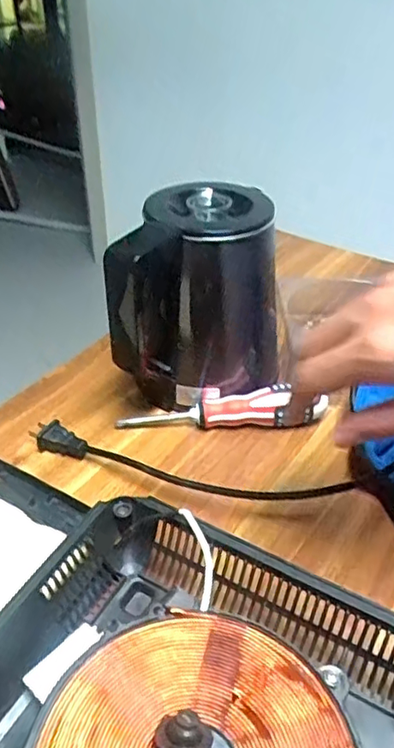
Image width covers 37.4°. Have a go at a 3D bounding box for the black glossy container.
[{"bbox_3d":[0.007,-0.065,0.528,0.132,0.175,0.126,9,38,9],"label":"black glossy container"}]

